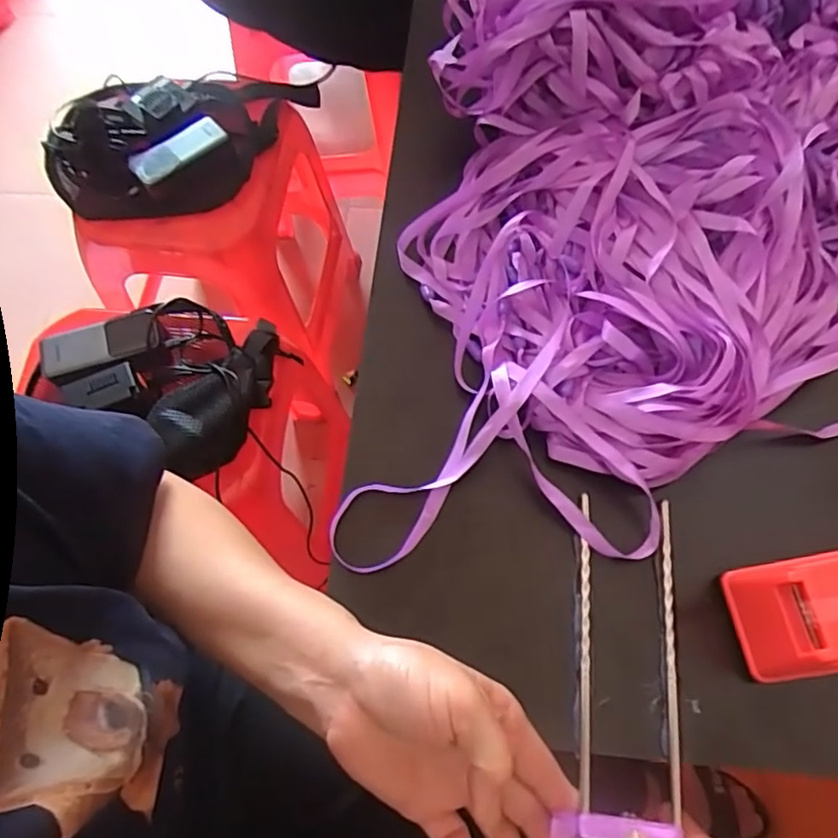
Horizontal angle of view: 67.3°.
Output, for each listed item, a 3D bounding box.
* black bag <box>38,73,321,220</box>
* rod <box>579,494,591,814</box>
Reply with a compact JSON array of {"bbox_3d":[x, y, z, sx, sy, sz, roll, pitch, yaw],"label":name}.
[{"bbox_3d":[-0.320,-0.396,0.887,0.385,0.095,0.241,-20,68,-7],"label":"black bag"},{"bbox_3d":[0.094,0.151,0.355,0.006,0.011,0.220,5,70,3],"label":"rod"}]

